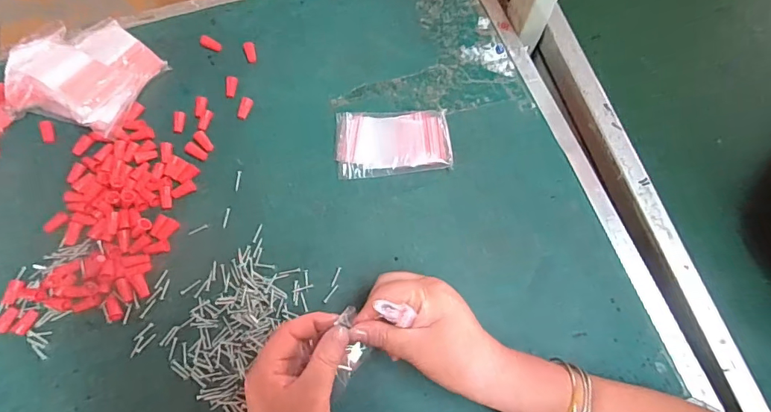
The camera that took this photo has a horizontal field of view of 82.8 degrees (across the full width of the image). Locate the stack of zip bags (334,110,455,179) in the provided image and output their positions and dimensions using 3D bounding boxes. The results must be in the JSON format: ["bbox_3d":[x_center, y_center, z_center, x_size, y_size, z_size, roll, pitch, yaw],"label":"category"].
[{"bbox_3d":[0.008,-0.064,0.453,0.116,0.016,0.071,-2,69,1],"label":"stack of zip bags"}]

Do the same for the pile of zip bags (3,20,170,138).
[{"bbox_3d":[-0.342,-0.156,0.481,0.165,0.039,0.138,21,71,9],"label":"pile of zip bags"}]

